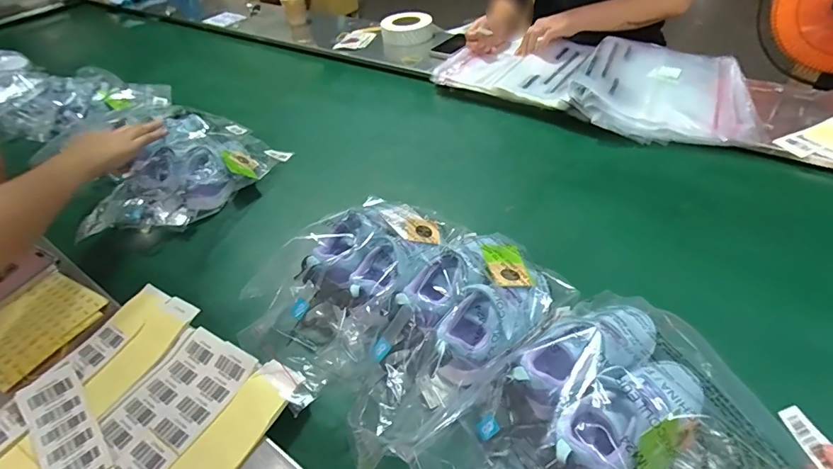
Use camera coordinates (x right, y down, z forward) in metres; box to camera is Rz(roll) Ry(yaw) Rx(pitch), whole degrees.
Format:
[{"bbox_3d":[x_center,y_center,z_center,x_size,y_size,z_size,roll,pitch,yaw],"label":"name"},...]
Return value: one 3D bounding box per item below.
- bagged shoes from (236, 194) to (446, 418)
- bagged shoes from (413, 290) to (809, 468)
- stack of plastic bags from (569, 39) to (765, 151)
[{"bbox_3d":[-0.082,0.057,0.540,0.163,0.081,0.289,27,53,30],"label":"bagged shoes"},{"bbox_3d":[0.174,0.176,0.373,0.324,0.090,0.189,-34,50,-26],"label":"bagged shoes"},{"bbox_3d":[0.477,-0.291,0.825,0.314,0.069,0.305,13,47,20],"label":"stack of plastic bags"}]

